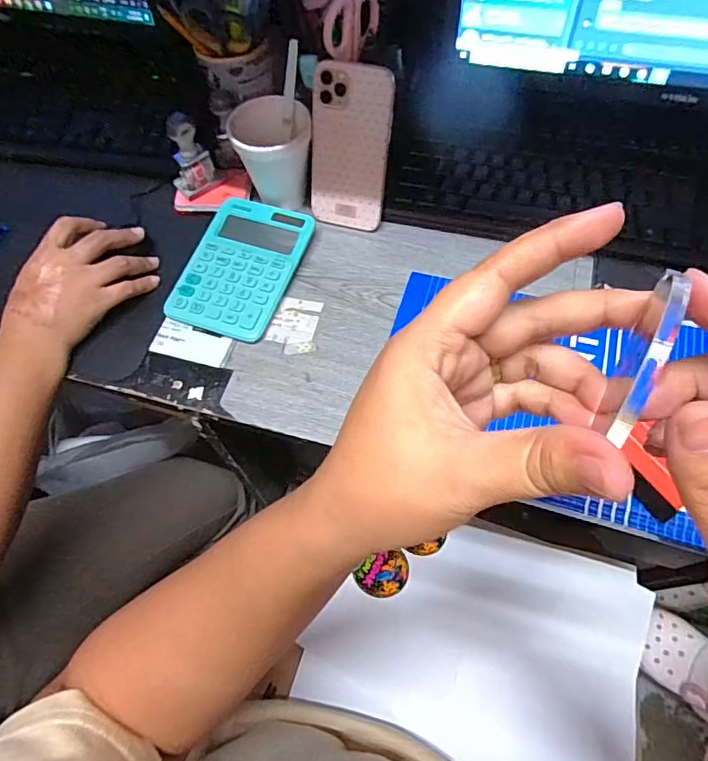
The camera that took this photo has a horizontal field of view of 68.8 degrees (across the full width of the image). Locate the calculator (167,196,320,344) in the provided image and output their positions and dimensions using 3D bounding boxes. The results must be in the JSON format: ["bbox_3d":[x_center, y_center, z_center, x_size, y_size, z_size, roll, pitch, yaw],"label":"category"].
[{"bbox_3d":[-0.110,-0.113,0.507,0.102,0.020,0.150,18,65,11],"label":"calculator"}]

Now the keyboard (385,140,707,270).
[{"bbox_3d":[0.259,-0.172,0.502,0.448,0.048,0.107,13,64,9],"label":"keyboard"}]

